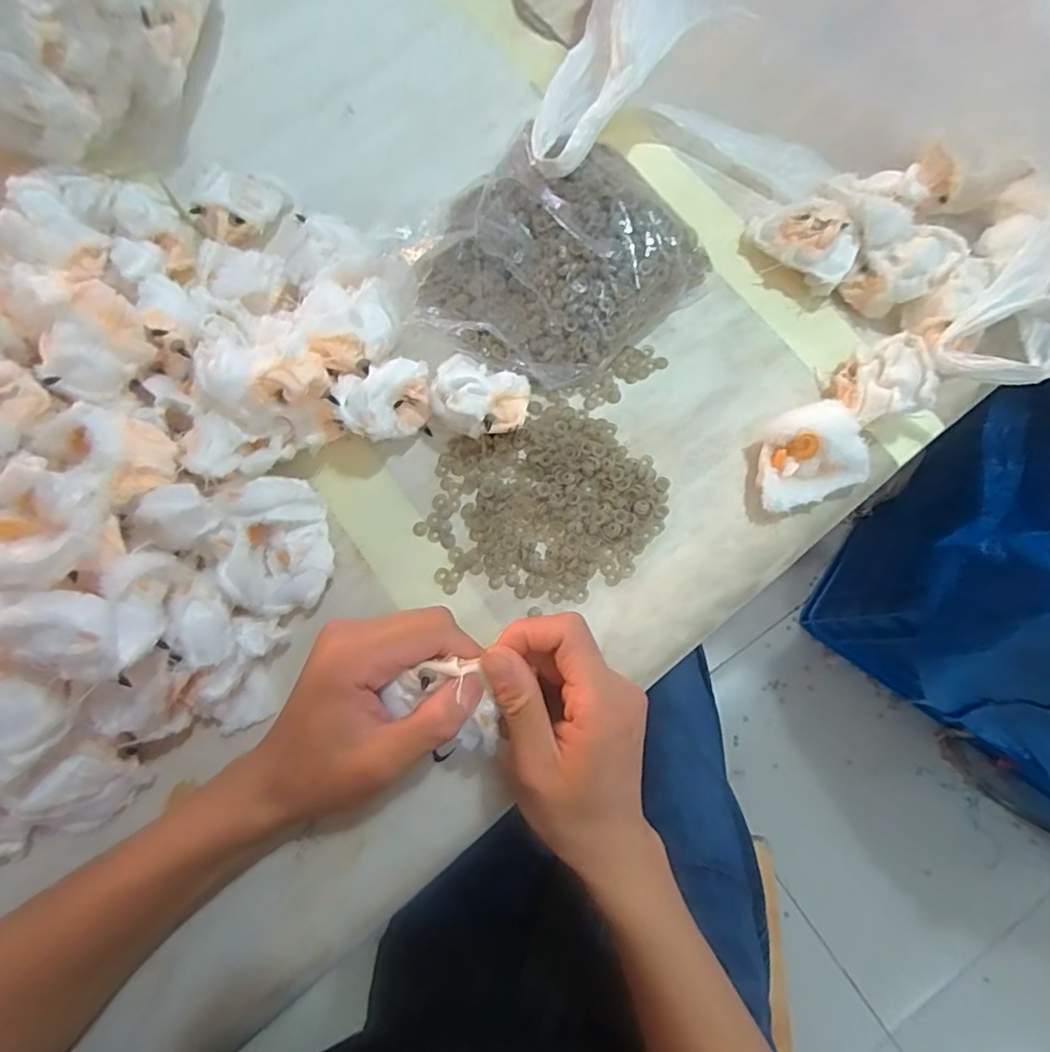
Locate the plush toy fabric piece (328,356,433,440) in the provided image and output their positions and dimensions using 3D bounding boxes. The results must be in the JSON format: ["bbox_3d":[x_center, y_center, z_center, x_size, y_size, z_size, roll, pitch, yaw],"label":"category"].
[{"bbox_3d":[-0.084,-0.075,0.346,0.055,0.043,0.041,-21,79,-4],"label":"plush toy fabric piece"}]

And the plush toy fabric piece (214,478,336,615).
[{"bbox_3d":[-0.144,0.011,0.320,0.054,0.039,0.077,4,78,1],"label":"plush toy fabric piece"}]

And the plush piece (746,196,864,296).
[{"bbox_3d":[0.189,-0.194,0.377,0.071,0.037,0.043,39,81,8],"label":"plush piece"}]

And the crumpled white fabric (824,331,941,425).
[{"bbox_3d":[0.221,-0.087,0.345,0.041,0.037,0.045,0,78,1],"label":"crumpled white fabric"}]

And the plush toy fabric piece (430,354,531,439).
[{"bbox_3d":[-0.027,-0.078,0.349,0.056,0.035,0.045,15,79,4],"label":"plush toy fabric piece"}]

